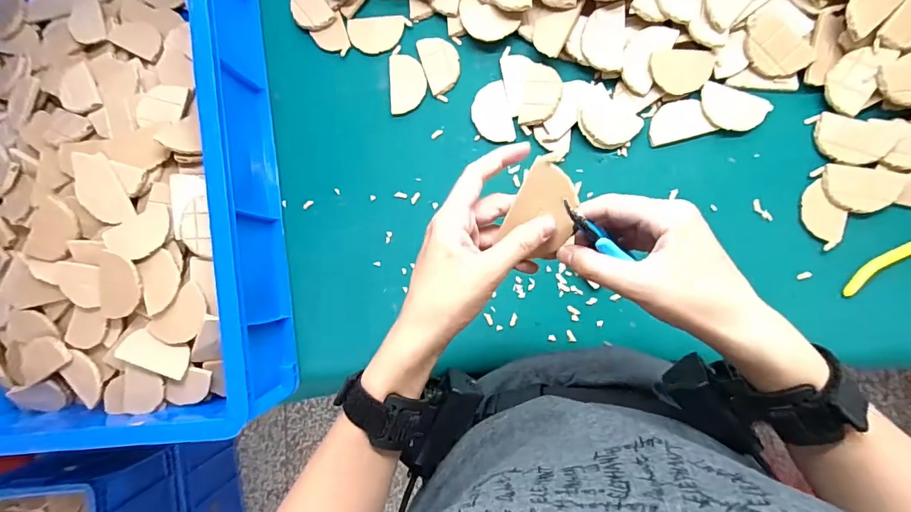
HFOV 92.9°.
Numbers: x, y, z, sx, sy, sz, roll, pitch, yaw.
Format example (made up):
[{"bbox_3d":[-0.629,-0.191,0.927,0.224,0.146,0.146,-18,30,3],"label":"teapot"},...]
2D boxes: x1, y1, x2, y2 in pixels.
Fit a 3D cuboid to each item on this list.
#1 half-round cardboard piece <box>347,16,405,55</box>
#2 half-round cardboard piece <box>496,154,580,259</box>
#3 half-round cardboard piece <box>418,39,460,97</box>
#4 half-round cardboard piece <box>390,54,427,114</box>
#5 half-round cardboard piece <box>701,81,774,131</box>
[{"bbox_3d":[-0.097,-0.269,0.525,0.069,0.004,0.044,-1,89,8],"label":"half-round cardboard piece"},{"bbox_3d":[0.060,-0.031,0.283,0.042,0.004,0.062,26,115,8],"label":"half-round cardboard piece"},{"bbox_3d":[-0.017,-0.229,0.513,0.043,0.004,0.068,-18,87,7],"label":"half-round cardboard piece"},{"bbox_3d":[-0.057,-0.205,0.515,0.043,0.004,0.069,-3,89,8],"label":"half-round cardboard piece"},{"bbox_3d":[0.296,-0.156,0.460,0.070,0.004,0.041,22,93,8],"label":"half-round cardboard piece"}]

